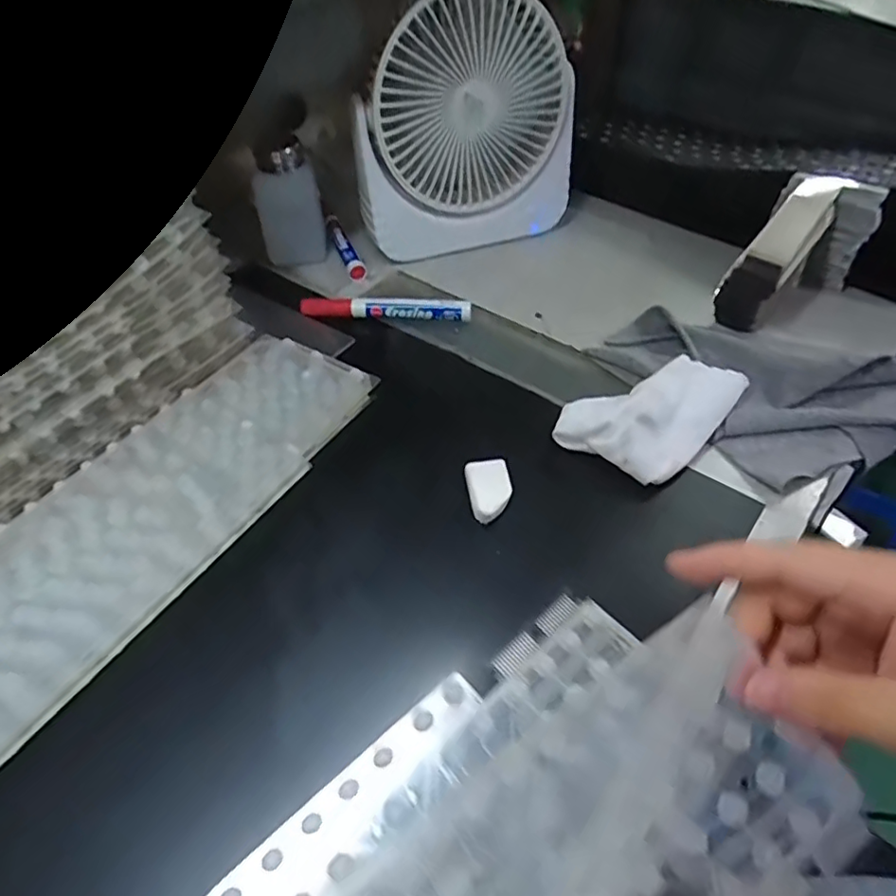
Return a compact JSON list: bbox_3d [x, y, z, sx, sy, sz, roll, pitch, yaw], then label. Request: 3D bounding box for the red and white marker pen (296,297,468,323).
[{"bbox_3d":[-0.051,-0.114,0.493,0.139,0.017,0.017,5,47,6],"label":"red and white marker pen"}]

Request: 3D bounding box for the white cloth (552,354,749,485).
[{"bbox_3d":[0.135,-0.027,0.393,0.075,0.032,0.113,32,55,28],"label":"white cloth"}]

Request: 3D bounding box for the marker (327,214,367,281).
[{"bbox_3d":[-0.099,-0.190,0.569,0.014,0.019,0.100,-18,49,-15],"label":"marker"}]

